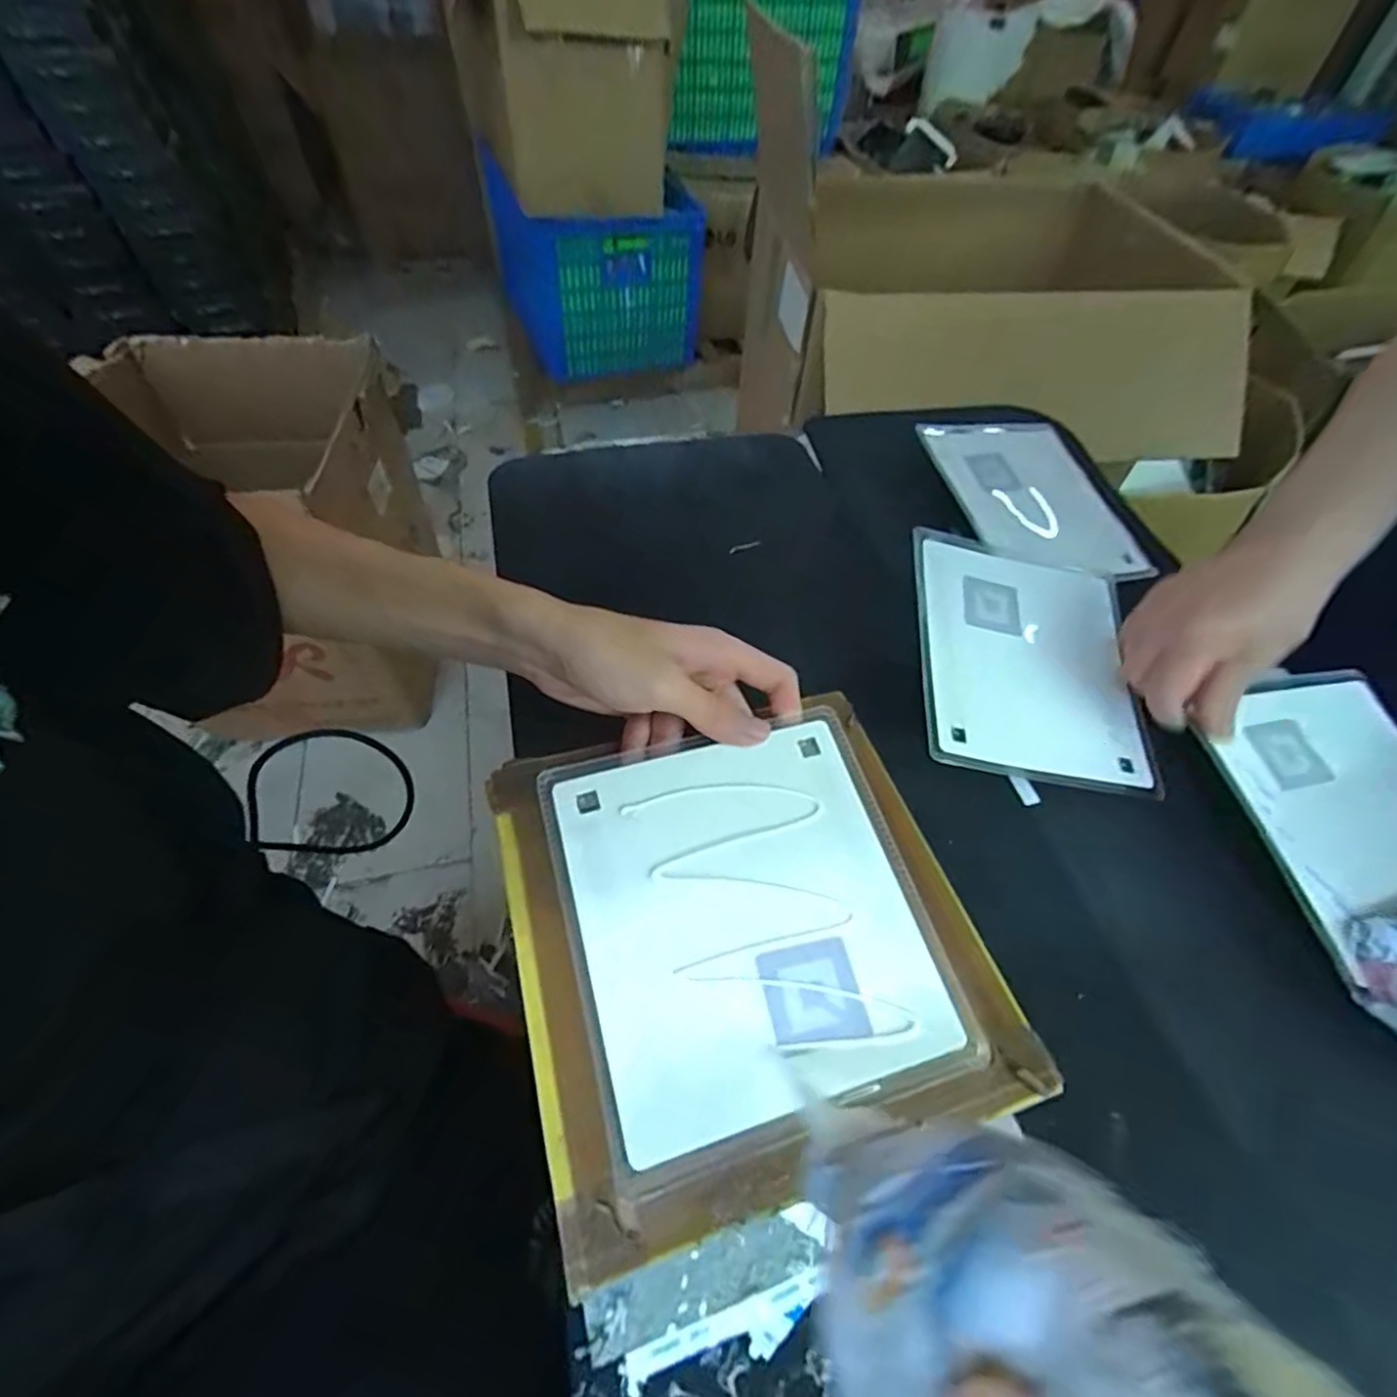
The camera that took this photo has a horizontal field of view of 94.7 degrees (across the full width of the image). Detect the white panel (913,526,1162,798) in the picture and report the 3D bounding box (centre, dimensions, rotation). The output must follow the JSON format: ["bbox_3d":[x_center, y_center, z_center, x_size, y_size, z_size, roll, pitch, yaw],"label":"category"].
[{"bbox_3d":[0.213,-0.029,0.419,0.146,0.012,0.169,9,65,-7],"label":"white panel"}]

